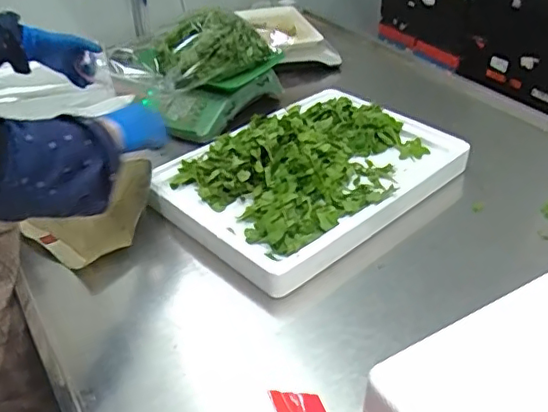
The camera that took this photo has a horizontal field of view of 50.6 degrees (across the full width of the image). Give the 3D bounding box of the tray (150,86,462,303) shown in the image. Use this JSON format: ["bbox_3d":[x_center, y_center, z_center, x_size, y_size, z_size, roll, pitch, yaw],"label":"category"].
[{"bbox_3d":[0.067,-0.073,1.072,0.522,0.091,0.369,-30,44,-32],"label":"tray"}]

